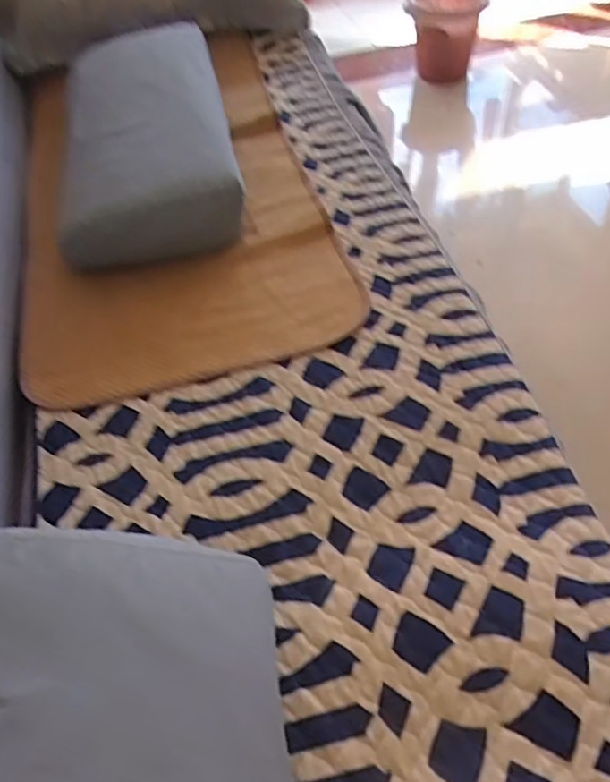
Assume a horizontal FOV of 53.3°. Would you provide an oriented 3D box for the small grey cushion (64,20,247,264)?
[{"bbox_3d":[-0.298,-0.466,1.153,0.321,0.205,0.477,-11,52,-4],"label":"small grey cushion"}]

